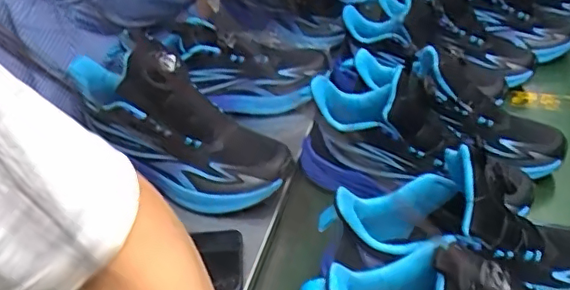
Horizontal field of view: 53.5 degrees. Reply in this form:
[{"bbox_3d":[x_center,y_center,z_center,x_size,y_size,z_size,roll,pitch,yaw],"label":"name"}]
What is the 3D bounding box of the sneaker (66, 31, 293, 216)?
[{"bbox_3d":[-0.107,-0.018,0.575,0.224,0.079,0.087,37,44,-5],"label":"sneaker"}]

